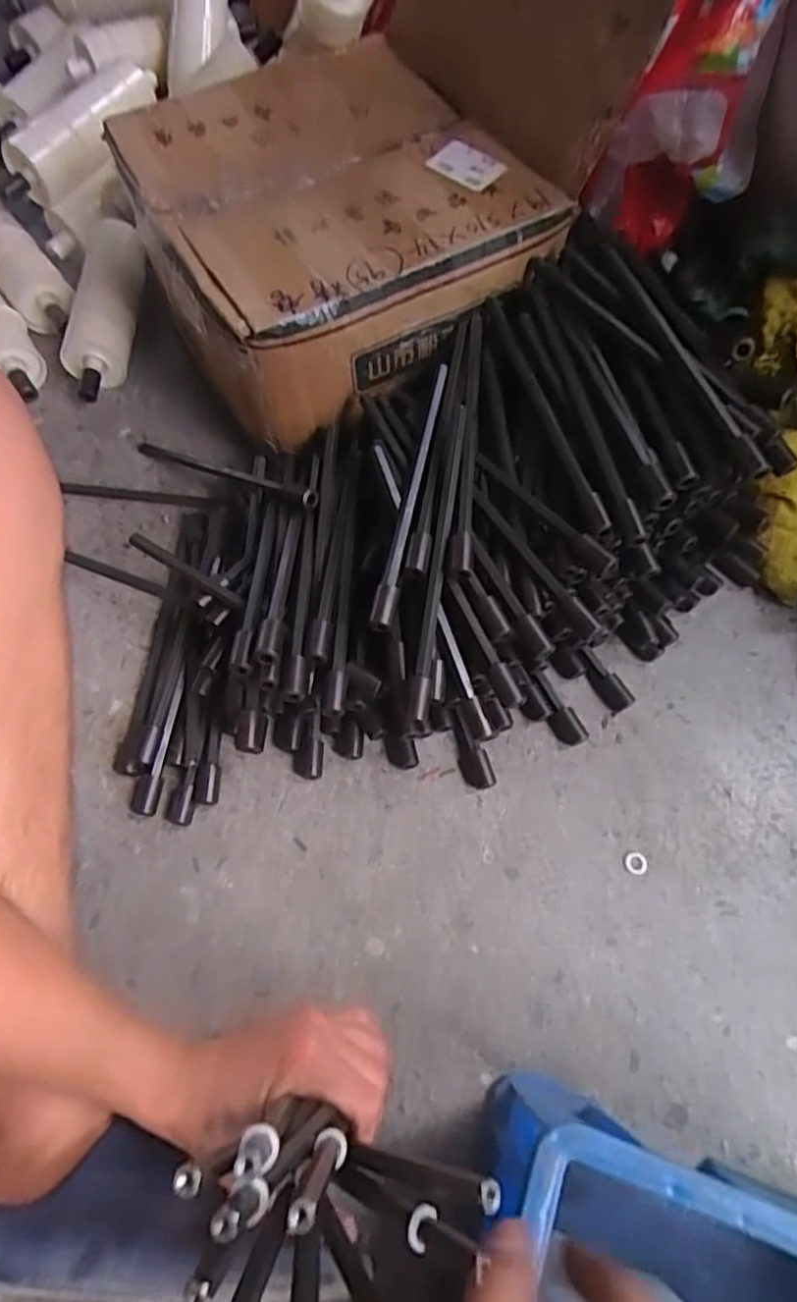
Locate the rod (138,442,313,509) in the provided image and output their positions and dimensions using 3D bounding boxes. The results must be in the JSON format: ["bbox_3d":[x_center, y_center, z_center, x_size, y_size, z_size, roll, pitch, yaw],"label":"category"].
[{"bbox_3d":[-0.159,-0.160,0.579,0.235,0.013,0.011,23,66,33],"label":"rod"}]

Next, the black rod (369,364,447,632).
[{"bbox_3d":[0.009,-0.123,0.487,0.014,0.017,0.235,11,67,3],"label":"black rod"}]

